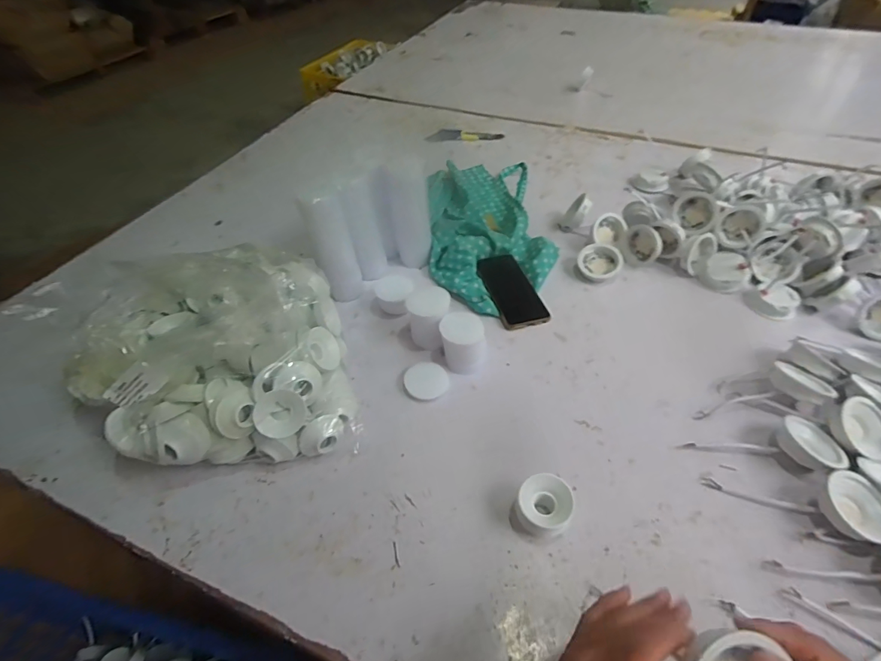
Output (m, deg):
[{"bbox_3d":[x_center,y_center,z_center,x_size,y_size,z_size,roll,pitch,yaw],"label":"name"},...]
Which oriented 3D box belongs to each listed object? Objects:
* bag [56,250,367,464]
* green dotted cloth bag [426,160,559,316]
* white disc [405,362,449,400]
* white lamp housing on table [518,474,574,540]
[{"bbox_3d":[-0.286,0.023,0.570,0.310,0.172,0.287,-12,48,-11],"label":"bag"},{"bbox_3d":[0.087,-0.213,0.853,0.213,0.046,0.451,-2,47,-1],"label":"green dotted cloth bag"},{"bbox_3d":[-0.019,0.070,0.624,0.060,0.004,0.056,4,55,-6],"label":"white disc"},{"bbox_3d":[0.112,0.190,0.484,0.054,0.045,0.058,0,47,0],"label":"white lamp housing on table"}]

